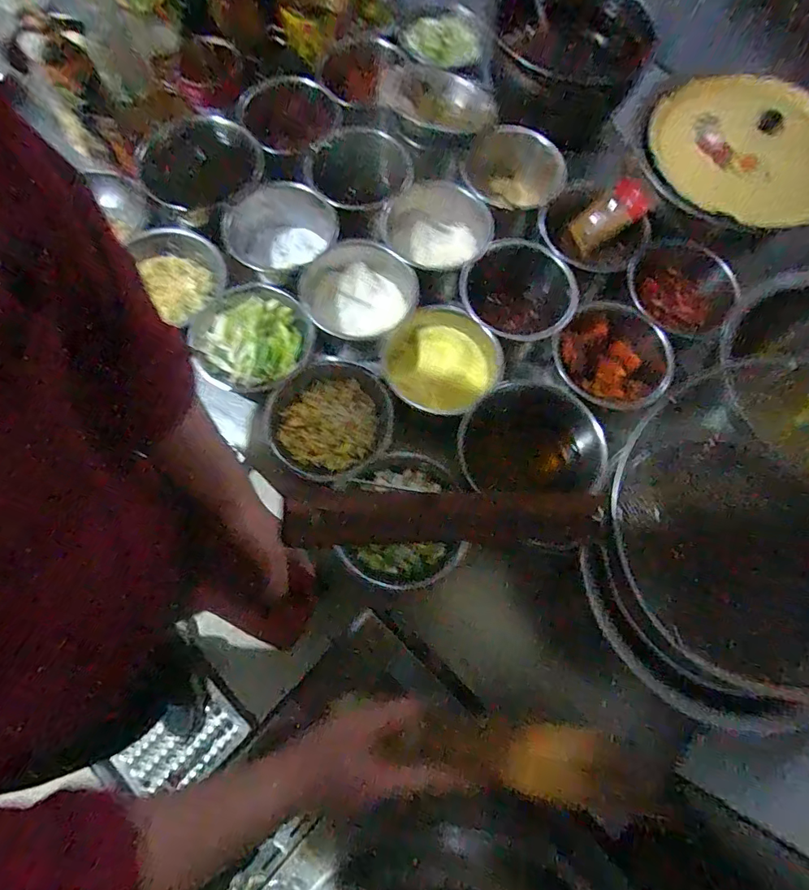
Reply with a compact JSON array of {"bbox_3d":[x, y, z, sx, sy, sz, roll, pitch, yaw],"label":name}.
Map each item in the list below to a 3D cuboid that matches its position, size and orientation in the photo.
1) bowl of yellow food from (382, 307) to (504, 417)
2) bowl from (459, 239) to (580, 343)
[{"bbox_3d":[0.052,-0.112,0.657,0.147,0.073,0.153,0,73,-1],"label":"bowl of yellow food"},{"bbox_3d":[0.163,-0.214,0.680,0.157,0.063,0.162,0,73,-1],"label":"bowl"}]

